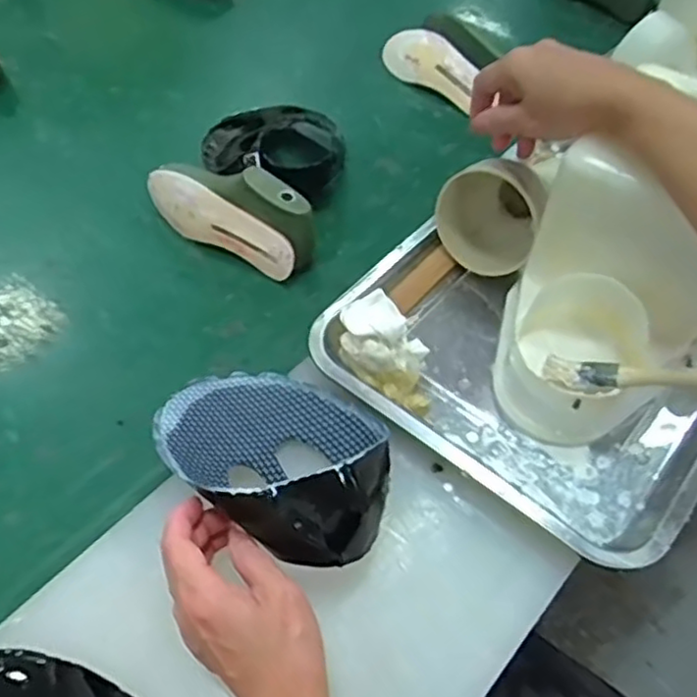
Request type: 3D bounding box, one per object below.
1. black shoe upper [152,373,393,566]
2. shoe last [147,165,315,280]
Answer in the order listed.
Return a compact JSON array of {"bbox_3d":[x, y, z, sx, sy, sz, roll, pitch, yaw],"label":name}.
[{"bbox_3d":[-0.048,0.063,0.469,0.173,0.059,0.119,28,57,18],"label":"black shoe upper"},{"bbox_3d":[-0.112,-0.135,0.662,0.174,0.074,0.052,26,57,16],"label":"shoe last"}]

